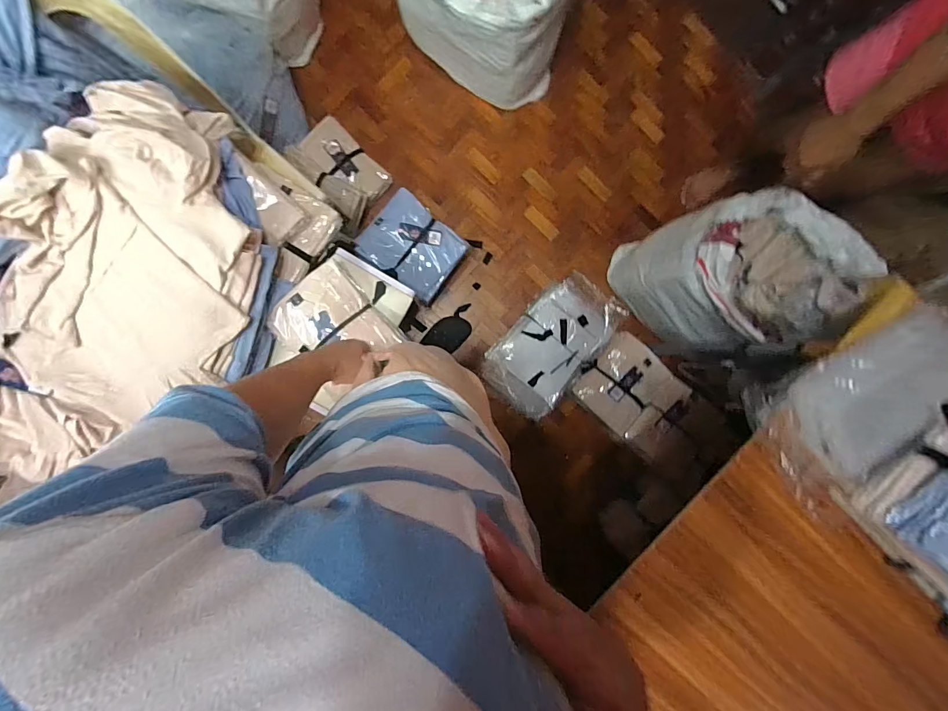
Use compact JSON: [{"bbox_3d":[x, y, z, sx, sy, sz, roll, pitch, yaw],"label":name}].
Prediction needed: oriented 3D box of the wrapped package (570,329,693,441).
[{"bbox_3d":[0.486,0.111,1.315,0.278,0.063,0.257,43,89,-5],"label":"wrapped package"}]

